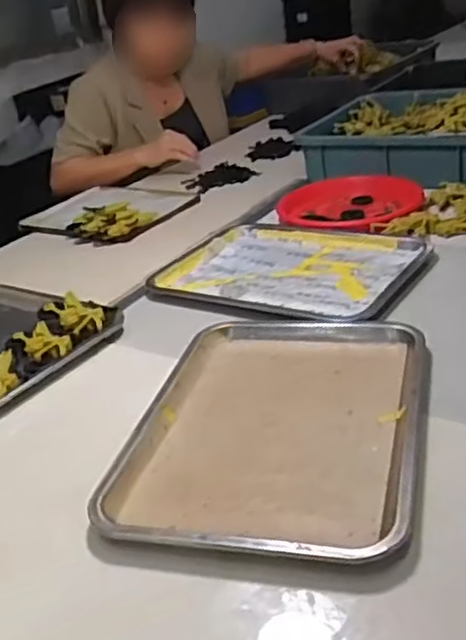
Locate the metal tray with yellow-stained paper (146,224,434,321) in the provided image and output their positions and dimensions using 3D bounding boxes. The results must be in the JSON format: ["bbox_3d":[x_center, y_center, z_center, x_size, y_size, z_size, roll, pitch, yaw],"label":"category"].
[{"bbox_3d":[0.084,-0.084,0.990,0.358,0.026,0.257,12,33,33],"label":"metal tray with yellow-stained paper"}]

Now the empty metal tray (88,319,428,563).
[{"bbox_3d":[0.048,0.092,0.668,0.261,0.027,0.358,3,29,19],"label":"empty metal tray"}]

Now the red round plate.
[{"bbox_3d":[0.186,-0.201,1.152,0.251,0.032,0.207,15,35,36],"label":"red round plate"}]

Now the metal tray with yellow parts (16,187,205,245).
[{"bbox_3d":[-0.244,-0.230,1.334,0.327,0.036,0.251,15,35,36],"label":"metal tray with yellow parts"}]

